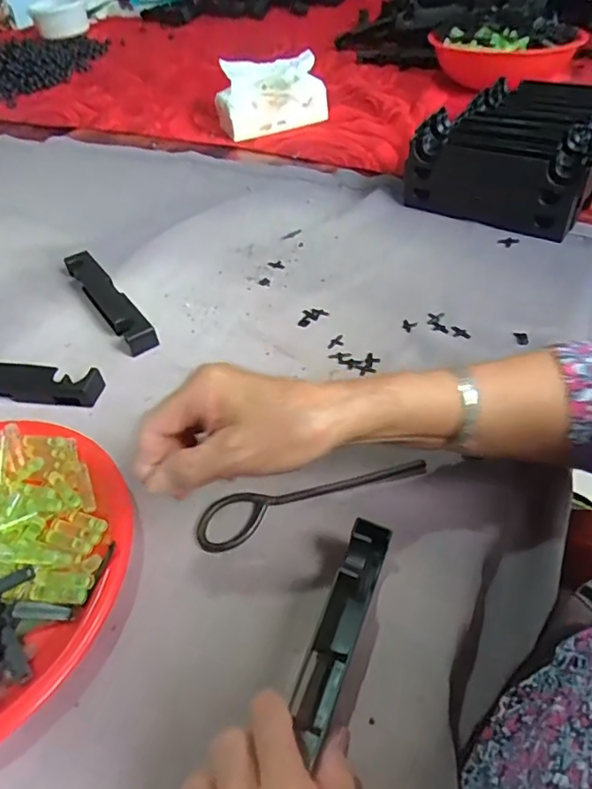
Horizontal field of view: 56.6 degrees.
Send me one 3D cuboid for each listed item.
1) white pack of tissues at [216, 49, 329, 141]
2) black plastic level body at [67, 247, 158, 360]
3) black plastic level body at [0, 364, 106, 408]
[{"bbox_3d":[-0.041,-0.485,0.890,0.170,0.083,0.103,-13,47,-5],"label":"white pack of tissues"},{"bbox_3d":[-0.205,-0.106,0.598,0.030,0.028,0.193,-30,51,-20],"label":"black plastic level body"},{"bbox_3d":[-0.277,-0.010,0.527,0.194,0.025,0.036,3,47,10],"label":"black plastic level body"}]

